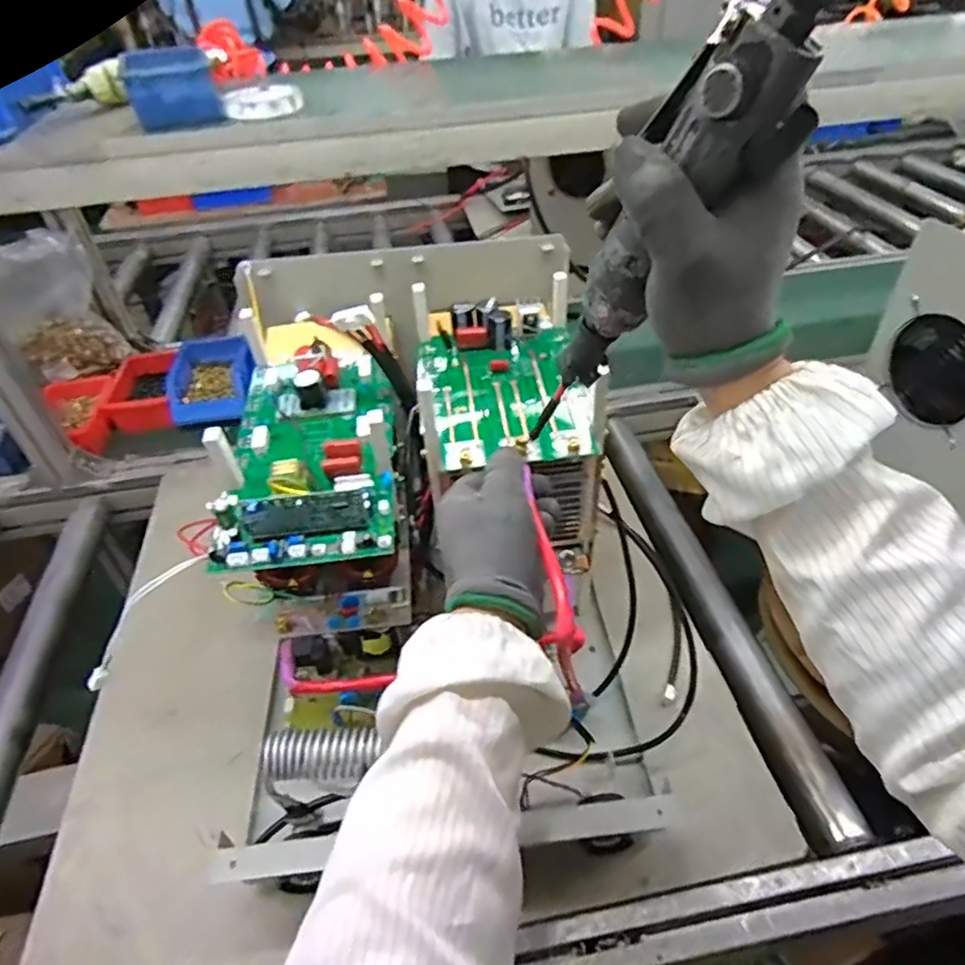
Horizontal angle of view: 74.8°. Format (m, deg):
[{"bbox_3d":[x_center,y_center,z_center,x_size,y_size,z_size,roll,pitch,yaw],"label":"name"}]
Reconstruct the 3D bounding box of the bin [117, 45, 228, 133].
[{"bbox_3d":[-0.344,-0.440,0.697,0.091,0.057,0.127,-18,44,-15],"label":"bin"}]

